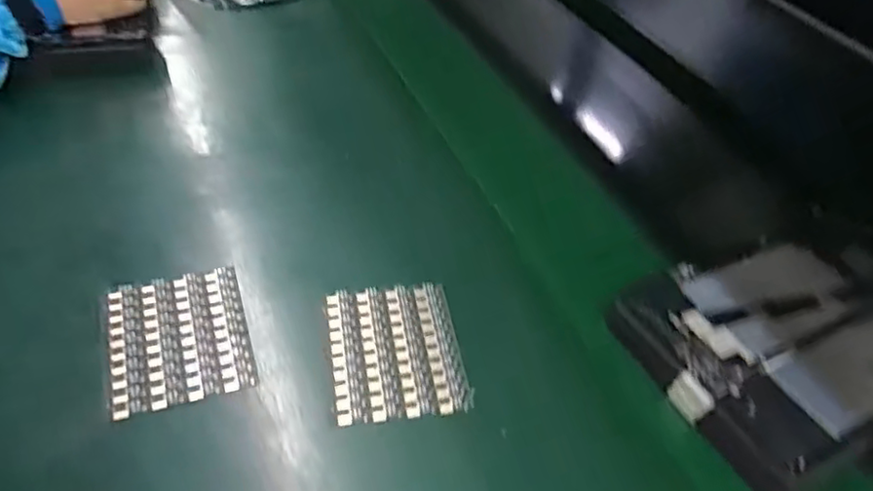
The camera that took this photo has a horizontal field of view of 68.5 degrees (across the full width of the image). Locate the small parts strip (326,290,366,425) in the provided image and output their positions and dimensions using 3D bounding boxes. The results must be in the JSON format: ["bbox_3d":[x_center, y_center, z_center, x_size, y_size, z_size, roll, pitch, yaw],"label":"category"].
[{"bbox_3d":[-0.058,0.067,0.399,0.017,0.006,0.094,-3,44,-14],"label":"small parts strip"}]

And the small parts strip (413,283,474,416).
[{"bbox_3d":[0.004,0.063,0.411,0.021,0.010,0.093,-2,43,-13],"label":"small parts strip"}]

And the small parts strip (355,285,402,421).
[{"bbox_3d":[-0.038,0.066,0.404,0.016,0.007,0.094,-3,44,-13],"label":"small parts strip"}]

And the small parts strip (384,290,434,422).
[{"bbox_3d":[-0.018,0.066,0.409,0.016,0.008,0.094,-2,43,-13],"label":"small parts strip"}]

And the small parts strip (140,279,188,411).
[{"bbox_3d":[-0.169,0.057,0.394,0.019,0.005,0.093,-10,46,-20],"label":"small parts strip"}]

